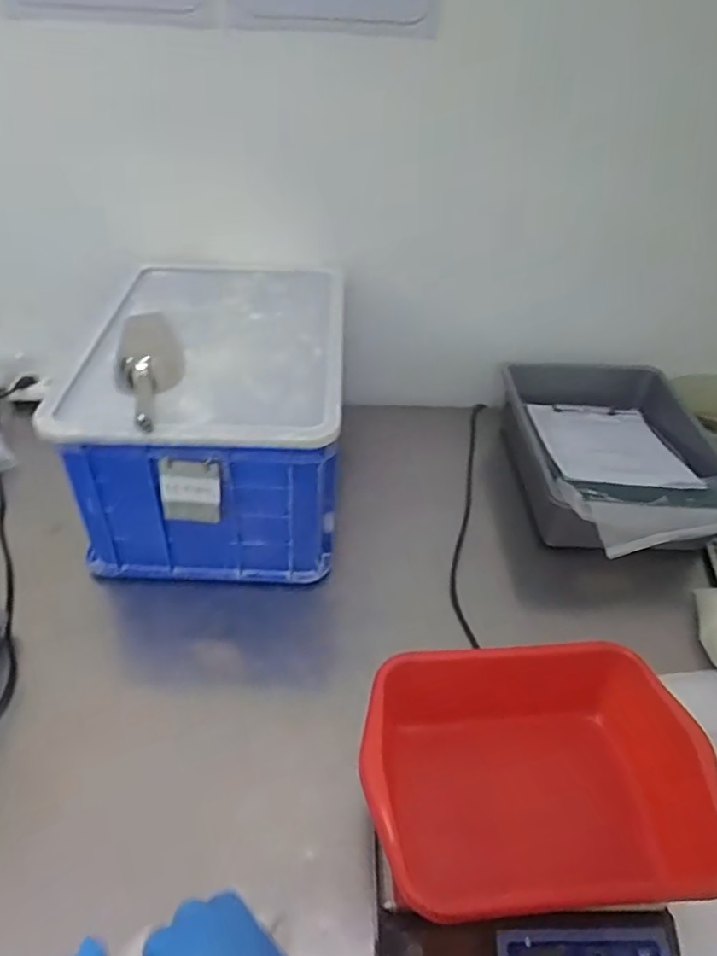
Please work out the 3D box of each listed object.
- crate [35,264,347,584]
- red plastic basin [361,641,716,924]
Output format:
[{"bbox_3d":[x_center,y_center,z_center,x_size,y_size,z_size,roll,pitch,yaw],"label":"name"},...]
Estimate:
[{"bbox_3d":[-0.201,-0.096,0.958,0.349,0.287,0.456,1,41,-1],"label":"crate"},{"bbox_3d":[0.148,0.268,0.553,0.287,0.111,0.218,-3,42,-7],"label":"red plastic basin"}]

